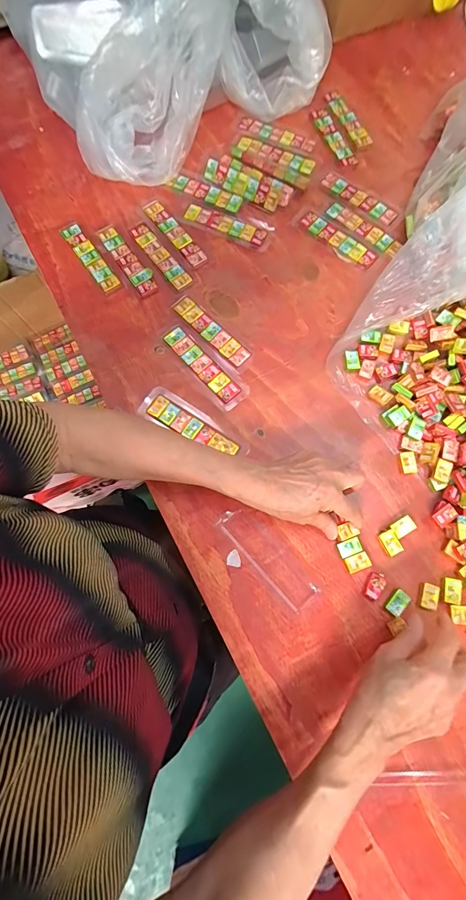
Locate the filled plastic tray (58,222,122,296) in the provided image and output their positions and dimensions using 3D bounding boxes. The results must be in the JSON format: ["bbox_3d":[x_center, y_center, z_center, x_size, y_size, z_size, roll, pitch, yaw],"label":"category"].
[{"bbox_3d":[-0.192,-0.259,0.473,0.026,0.012,0.117,-36,79,-9],"label":"filled plastic tray"}]

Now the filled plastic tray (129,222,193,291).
[{"bbox_3d":[-0.099,-0.264,0.475,0.027,0.007,0.118,-35,79,-9],"label":"filled plastic tray"}]

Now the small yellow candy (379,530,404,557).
[{"bbox_3d":[0.174,0.103,0.386,0.018,0.008,0.026,-25,77,-7],"label":"small yellow candy"}]

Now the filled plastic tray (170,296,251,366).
[{"bbox_3d":[-0.028,-0.153,0.448,0.028,0.007,0.121,-44,80,-10],"label":"filled plastic tray"}]

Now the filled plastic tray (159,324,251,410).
[{"bbox_3d":[-0.034,-0.107,0.438,0.039,0.008,0.129,-38,79,-9],"label":"filled plastic tray"}]

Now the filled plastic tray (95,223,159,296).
[{"bbox_3d":[-0.140,-0.255,0.470,0.029,0.010,0.115,-34,79,-9],"label":"filled plastic tray"}]

